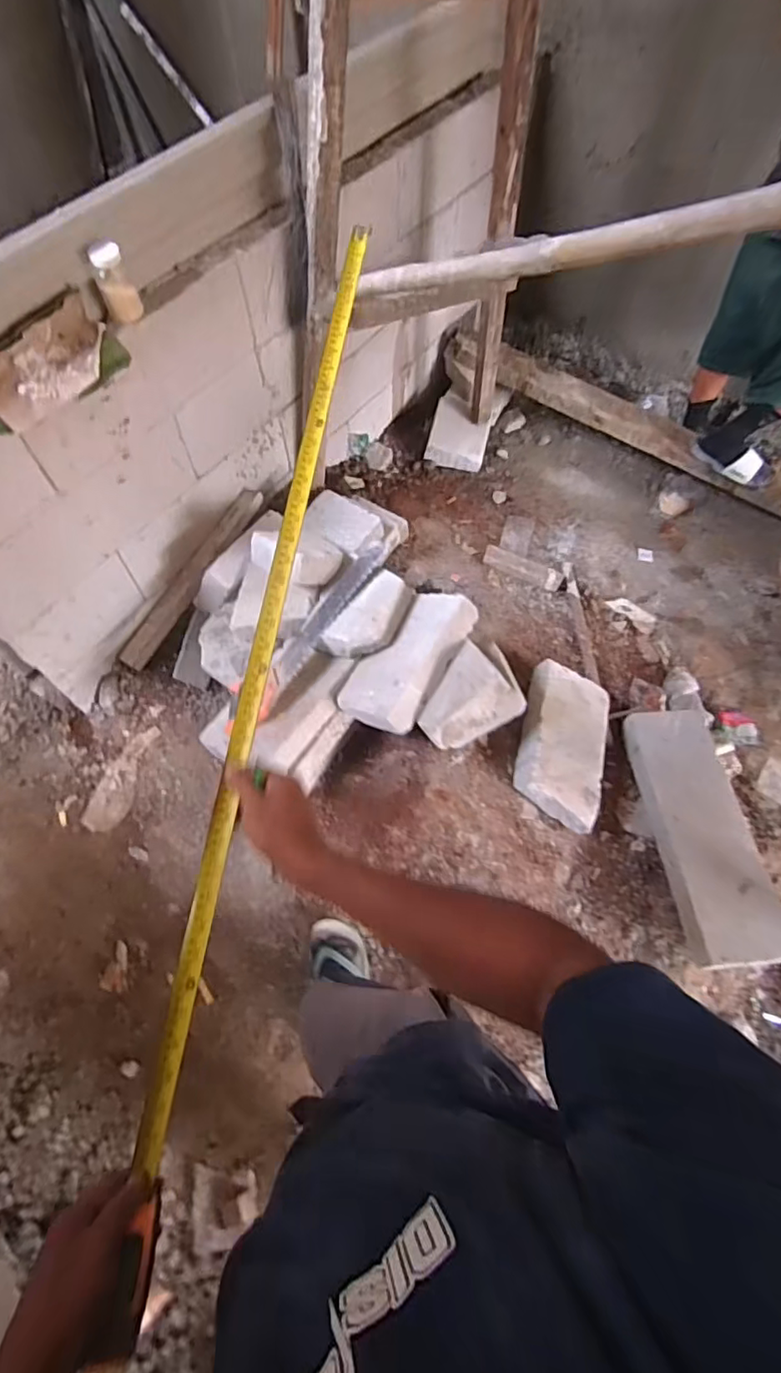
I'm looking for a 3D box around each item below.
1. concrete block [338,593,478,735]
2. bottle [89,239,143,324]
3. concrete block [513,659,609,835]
[{"bbox_3d":[0.029,-0.062,1.365,0.241,0.105,0.349,15,68,46],"label":"concrete block"},{"bbox_3d":[-0.528,-0.776,1.118,0.070,0.120,0.047,-23,65,-12],"label":"bottle"},{"bbox_3d":[0.441,0.143,1.460,0.221,0.088,0.413,20,60,-12],"label":"concrete block"}]

